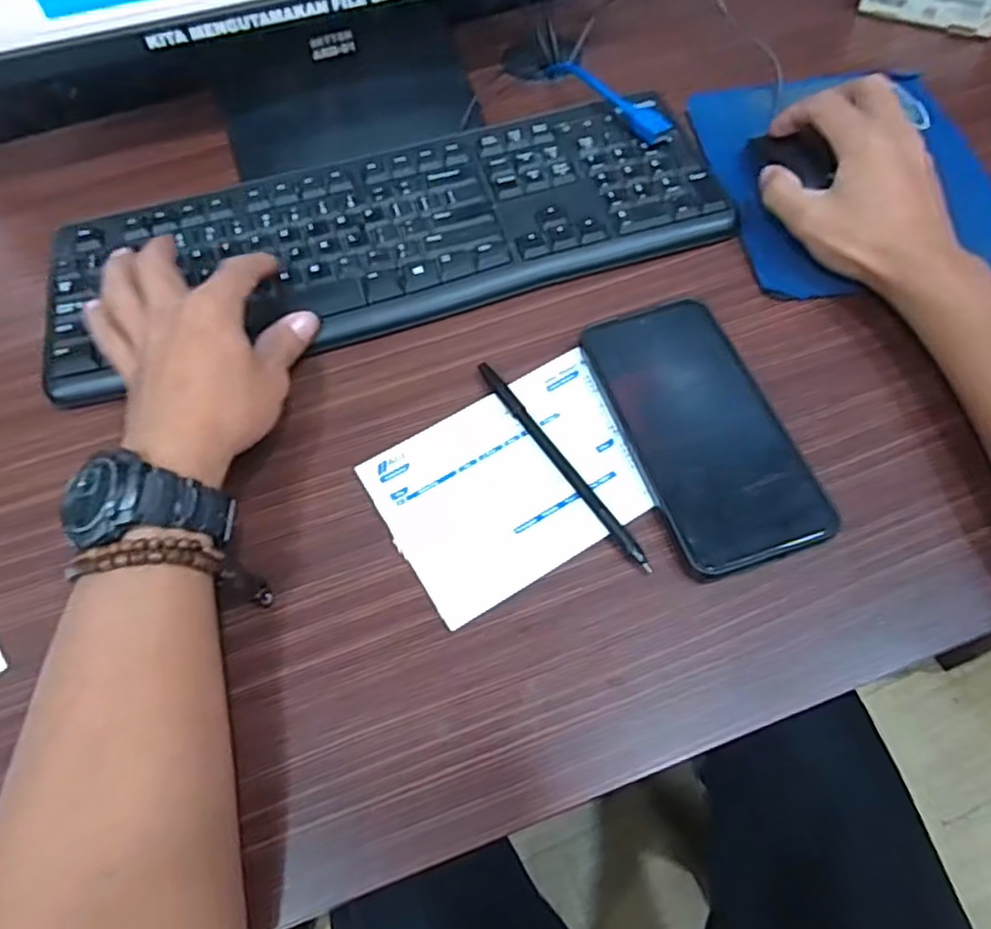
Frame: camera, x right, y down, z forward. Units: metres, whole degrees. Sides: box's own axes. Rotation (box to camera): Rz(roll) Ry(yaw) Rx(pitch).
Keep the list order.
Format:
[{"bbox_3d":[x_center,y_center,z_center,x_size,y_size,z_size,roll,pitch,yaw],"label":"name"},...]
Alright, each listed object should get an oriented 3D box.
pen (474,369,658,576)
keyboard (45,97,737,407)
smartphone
[{"bbox_3d":[0.034,-0.002,0.363,0.008,0.006,0.149,-31,64,-13],"label":"pen"},{"bbox_3d":[-0.069,-0.153,0.447,0.425,0.019,0.156,-12,61,-3],"label":"keyboard"},{"bbox_3d":[0.110,-0.021,0.367,0.080,0.011,0.159,-16,62,-5],"label":"smartphone"}]

